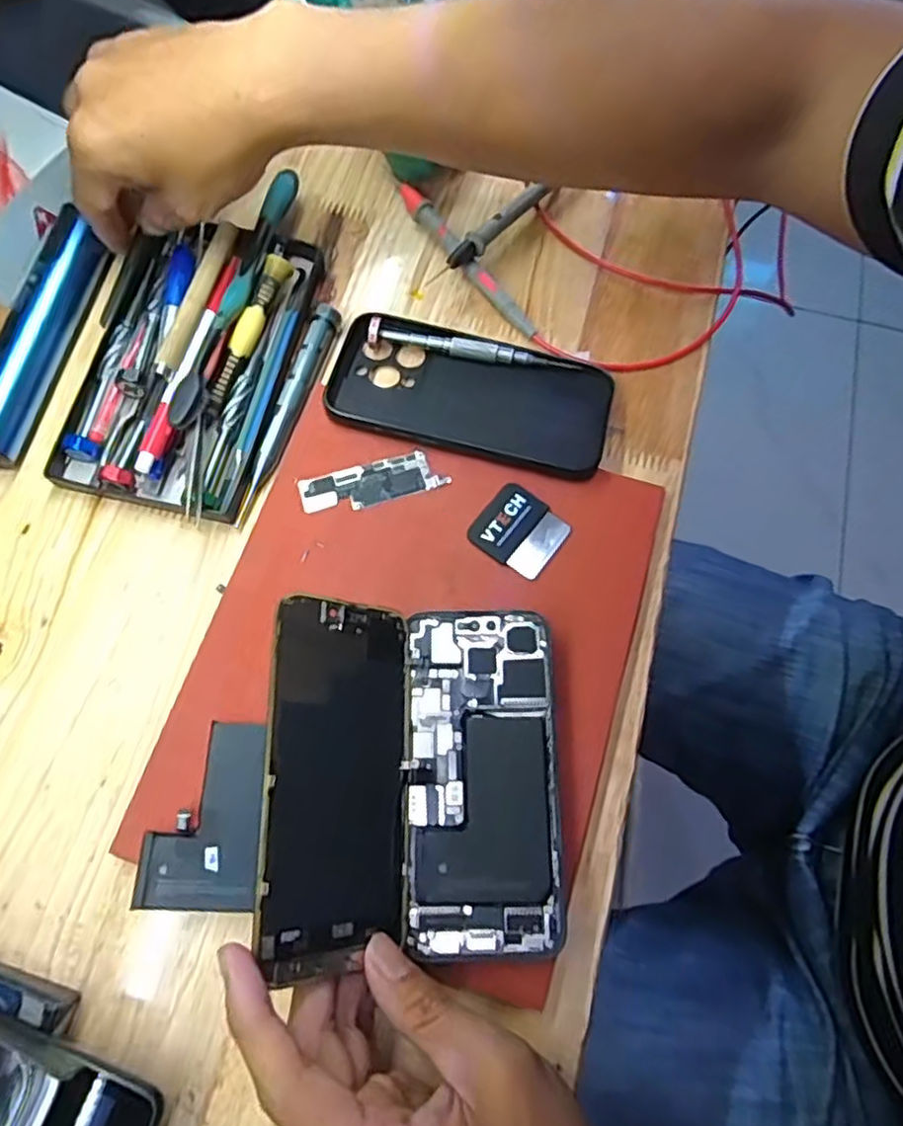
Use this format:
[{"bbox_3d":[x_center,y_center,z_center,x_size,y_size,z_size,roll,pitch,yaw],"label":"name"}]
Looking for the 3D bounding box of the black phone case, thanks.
[{"bbox_3d":[0.011,-0.094,0.367,0.148,0.011,0.077,14,71,3],"label":"black phone case"}]

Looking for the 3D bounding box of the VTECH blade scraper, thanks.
[{"bbox_3d":[0.035,-0.017,0.343,0.041,0.004,0.040,35,73,10],"label":"VTECH blade scraper"}]

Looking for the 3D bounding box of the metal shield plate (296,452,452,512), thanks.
[{"bbox_3d":[-0.041,-0.042,0.352,0.072,0.004,0.023,-16,72,-7],"label":"metal shield plate"}]

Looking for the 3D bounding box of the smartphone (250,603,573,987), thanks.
[{"bbox_3d":[-0.015,0.089,0.288,0.124,0.026,0.141,7,71,-23],"label":"smartphone"}]

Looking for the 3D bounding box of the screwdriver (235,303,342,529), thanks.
[{"bbox_3d":[-0.088,-0.082,0.363,0.014,0.012,0.129,18,71,4],"label":"screwdriver"}]

